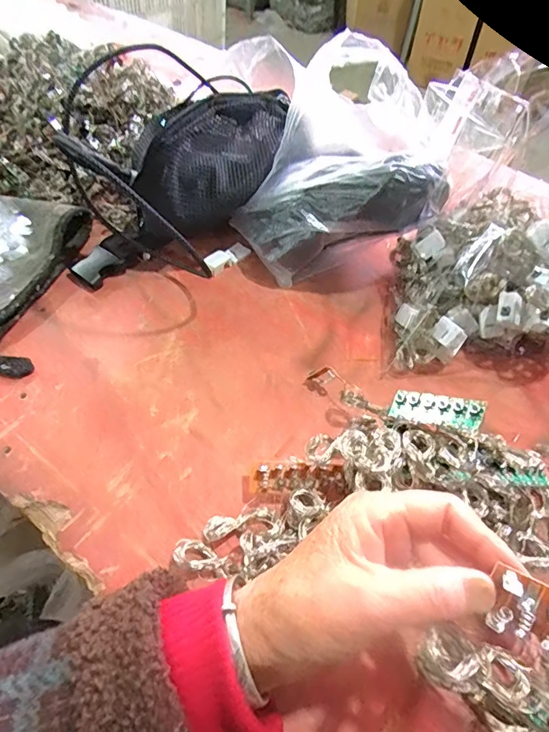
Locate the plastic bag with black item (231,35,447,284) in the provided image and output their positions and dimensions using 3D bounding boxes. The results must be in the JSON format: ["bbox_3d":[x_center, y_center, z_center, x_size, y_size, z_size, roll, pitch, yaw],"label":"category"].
[{"bbox_3d":[0.062,-0.182,0.428,0.182,0.158,0.153,5,52,-1],"label":"plastic bag with black item"}]

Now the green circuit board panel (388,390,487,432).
[{"bbox_3d":[0.104,0.029,0.294,0.059,0.004,0.020,8,73,43],"label":"green circuit board panel"}]

